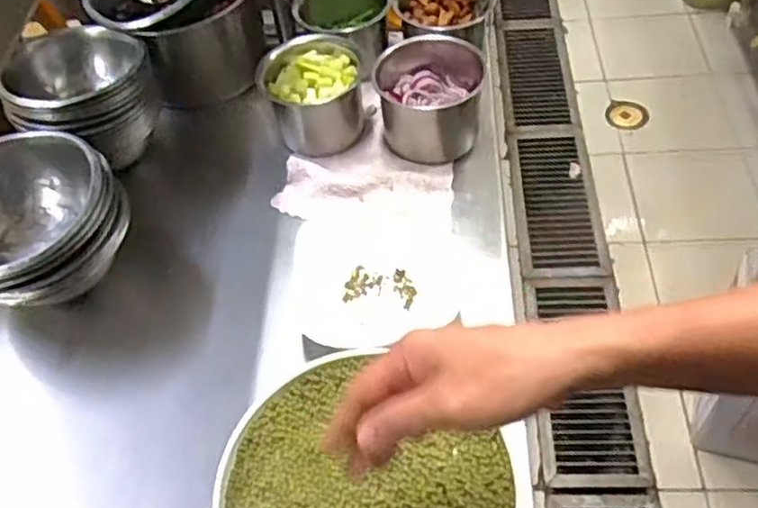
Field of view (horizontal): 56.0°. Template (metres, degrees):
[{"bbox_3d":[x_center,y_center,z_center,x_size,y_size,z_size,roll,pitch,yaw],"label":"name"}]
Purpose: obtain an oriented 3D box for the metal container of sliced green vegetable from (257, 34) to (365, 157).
[{"bbox_3d":[-0.072,-0.182,0.802,0.111,0.086,0.105,-11,52,-2],"label":"metal container of sliced green vegetable"}]

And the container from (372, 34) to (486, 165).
[{"bbox_3d":[0.052,-0.170,0.785,0.114,0.080,0.116,-3,52,4],"label":"container"}]

